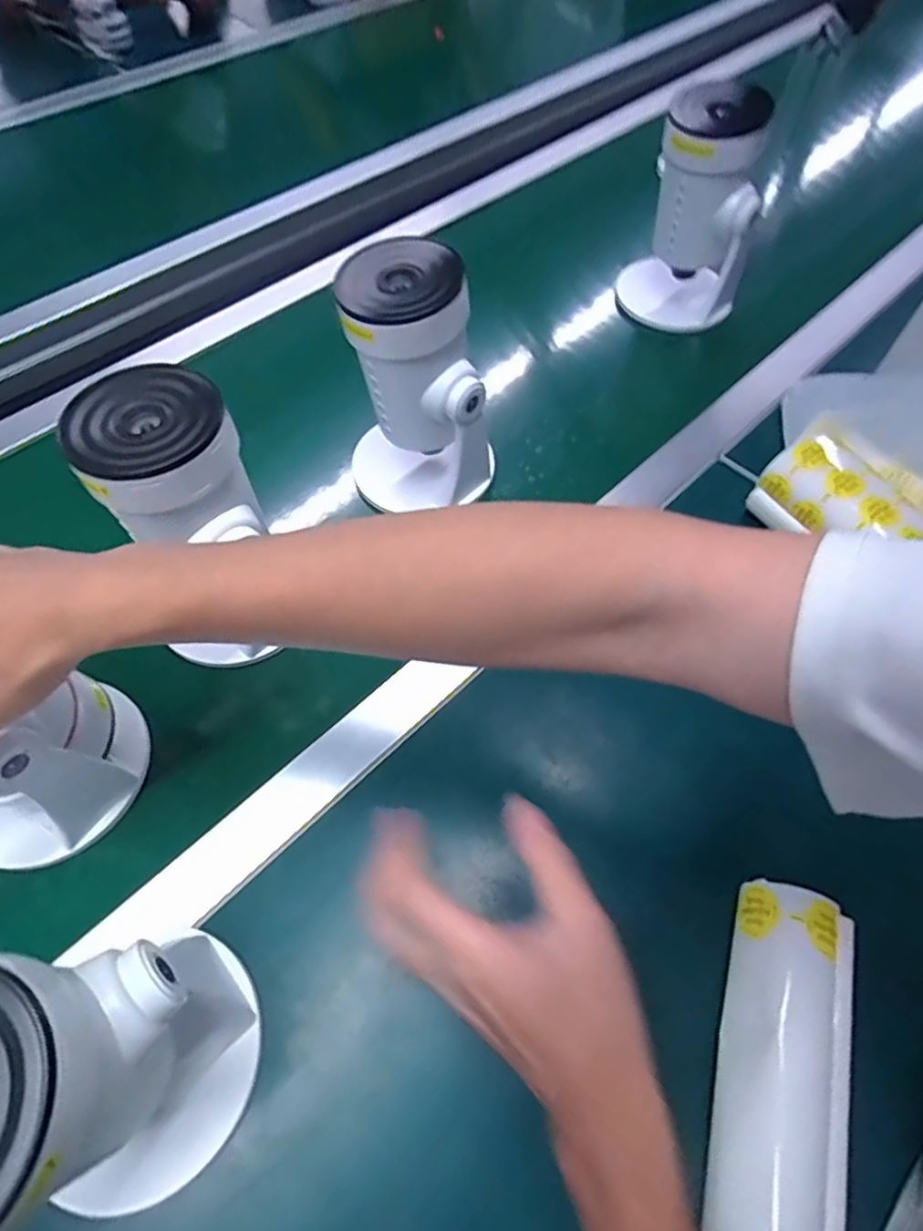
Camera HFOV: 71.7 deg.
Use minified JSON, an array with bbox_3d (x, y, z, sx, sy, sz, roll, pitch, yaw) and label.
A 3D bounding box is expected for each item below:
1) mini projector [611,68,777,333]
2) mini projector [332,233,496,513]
[{"bbox_3d":[0.221,-0.383,0.615,0.089,0.193,0.092,-26,59,-14],"label":"mini projector"},{"bbox_3d":[-0.037,-0.175,0.497,0.121,0.192,0.110,-9,56,-3],"label":"mini projector"}]

